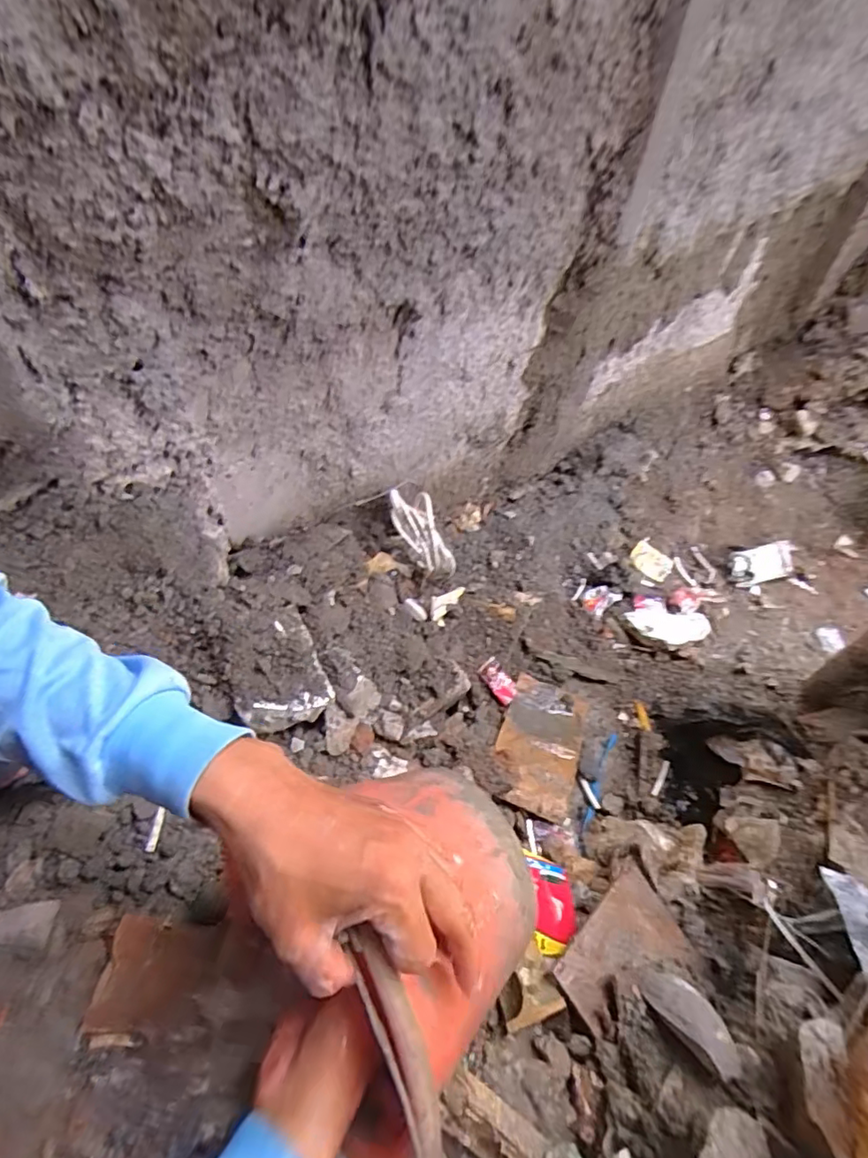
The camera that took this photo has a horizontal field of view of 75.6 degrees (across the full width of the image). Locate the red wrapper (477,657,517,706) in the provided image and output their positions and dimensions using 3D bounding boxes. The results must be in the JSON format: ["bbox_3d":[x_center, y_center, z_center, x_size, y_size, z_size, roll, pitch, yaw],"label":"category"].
[{"bbox_3d":[0.112,0.176,0.972,0.075,0.007,0.054,48,48,-1],"label":"red wrapper"}]

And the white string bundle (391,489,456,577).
[{"bbox_3d":[-0.026,-0.087,1.062,0.080,0.150,0.158,-19,56,-17],"label":"white string bundle"}]

